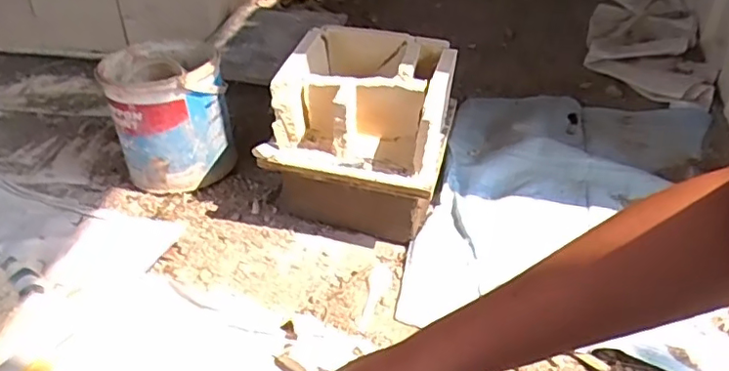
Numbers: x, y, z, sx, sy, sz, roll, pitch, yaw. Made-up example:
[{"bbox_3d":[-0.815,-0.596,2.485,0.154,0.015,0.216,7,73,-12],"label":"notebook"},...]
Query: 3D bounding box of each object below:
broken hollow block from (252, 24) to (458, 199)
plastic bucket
[{"bbox_3d":[0.001,-0.116,0.827,0.233,0.122,0.223,8,37,14],"label":"broken hollow block"},{"bbox_3d":[-0.305,-0.110,0.934,0.161,0.190,0.172,-2,36,1],"label":"plastic bucket"}]

